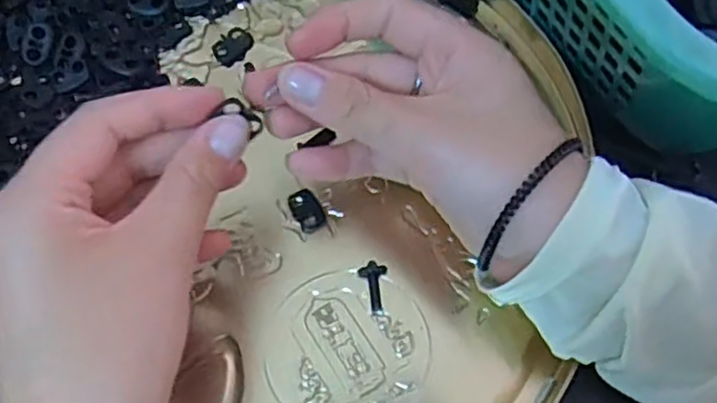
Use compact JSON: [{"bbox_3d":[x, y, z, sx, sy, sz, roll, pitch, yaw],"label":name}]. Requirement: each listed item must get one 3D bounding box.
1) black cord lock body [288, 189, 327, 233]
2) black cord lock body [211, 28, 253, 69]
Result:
[{"bbox_3d":[-0.022,0.004,0.300,0.012,0.004,0.019,-30,71,-12],"label":"black cord lock body"},{"bbox_3d":[-0.058,-0.073,0.330,0.018,0.004,0.016,-32,72,-13],"label":"black cord lock body"}]

